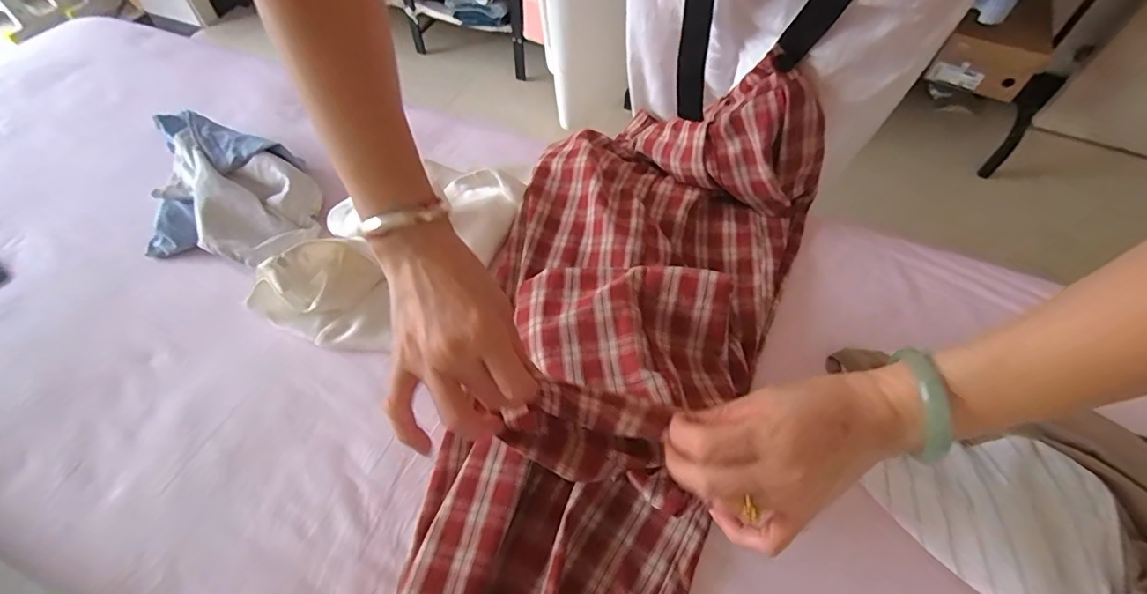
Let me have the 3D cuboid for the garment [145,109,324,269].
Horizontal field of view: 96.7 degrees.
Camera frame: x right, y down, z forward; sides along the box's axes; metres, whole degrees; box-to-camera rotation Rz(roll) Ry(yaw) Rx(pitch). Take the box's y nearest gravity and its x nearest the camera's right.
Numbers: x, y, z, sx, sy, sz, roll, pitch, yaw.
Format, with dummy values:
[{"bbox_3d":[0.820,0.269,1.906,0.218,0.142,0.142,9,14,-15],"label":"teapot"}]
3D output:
[{"bbox_3d":[-0.433,-0.135,0.619,0.188,0.055,0.278,-35,64,-22],"label":"garment"}]

